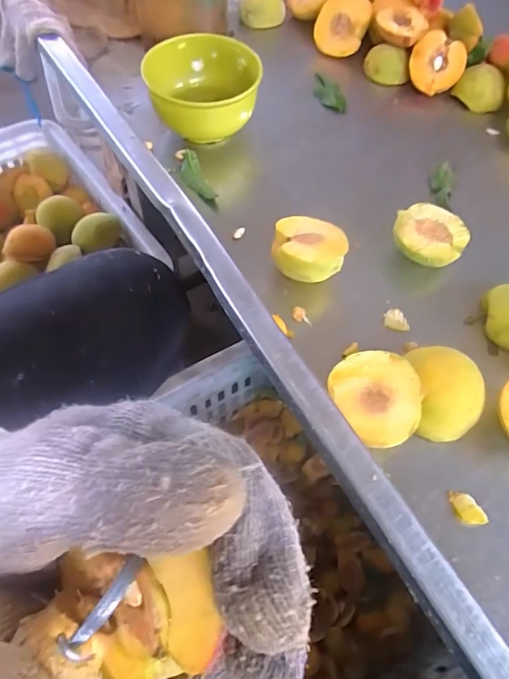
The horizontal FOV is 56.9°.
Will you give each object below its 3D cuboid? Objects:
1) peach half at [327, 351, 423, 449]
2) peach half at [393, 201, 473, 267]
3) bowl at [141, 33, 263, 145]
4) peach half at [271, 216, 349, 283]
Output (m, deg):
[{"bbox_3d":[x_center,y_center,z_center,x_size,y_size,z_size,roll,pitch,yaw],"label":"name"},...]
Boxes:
[{"bbox_3d":[0.084,0.040,0.321,0.053,0.030,0.062,-27,74,3],"label":"peach half"},{"bbox_3d":[0.148,-0.087,0.403,0.058,0.026,0.056,2,61,-3],"label":"peach half"},{"bbox_3d":[-0.049,-0.243,0.463,0.101,0.055,0.109,2,61,-3],"label":"bowl"},{"bbox_3d":[0.043,-0.073,0.384,0.056,0.038,0.053,2,61,-3],"label":"peach half"}]

